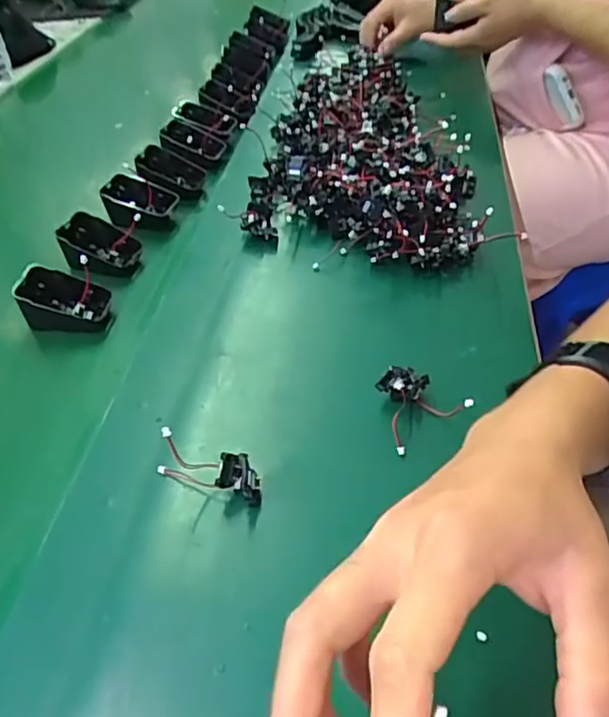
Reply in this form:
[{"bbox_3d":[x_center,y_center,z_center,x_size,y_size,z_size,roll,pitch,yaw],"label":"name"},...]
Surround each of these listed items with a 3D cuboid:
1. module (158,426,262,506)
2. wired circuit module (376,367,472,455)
[{"bbox_3d":[-0.064,0.062,0.380,0.088,0.029,0.029,22,49,24],"label":"module"},{"bbox_3d":[0.073,0.030,0.405,0.049,0.029,0.050,-18,46,-15],"label":"wired circuit module"}]

